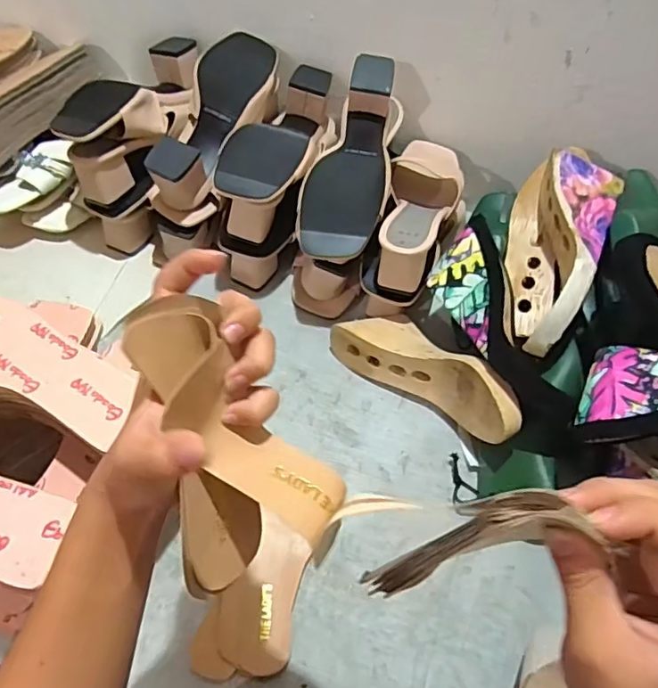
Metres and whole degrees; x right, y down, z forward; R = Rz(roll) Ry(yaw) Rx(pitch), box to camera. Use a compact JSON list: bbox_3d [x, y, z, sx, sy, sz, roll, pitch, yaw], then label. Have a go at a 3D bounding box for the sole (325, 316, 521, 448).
[{"bbox_3d":[0.108,0.029,0.609,0.231,0.082,0.074,27,58,37],"label":"sole"}]

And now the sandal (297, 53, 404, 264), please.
[{"bbox_3d":[0.029,-0.201,0.637,0.089,0.073,0.236,14,75,6],"label":"sandal"}]

